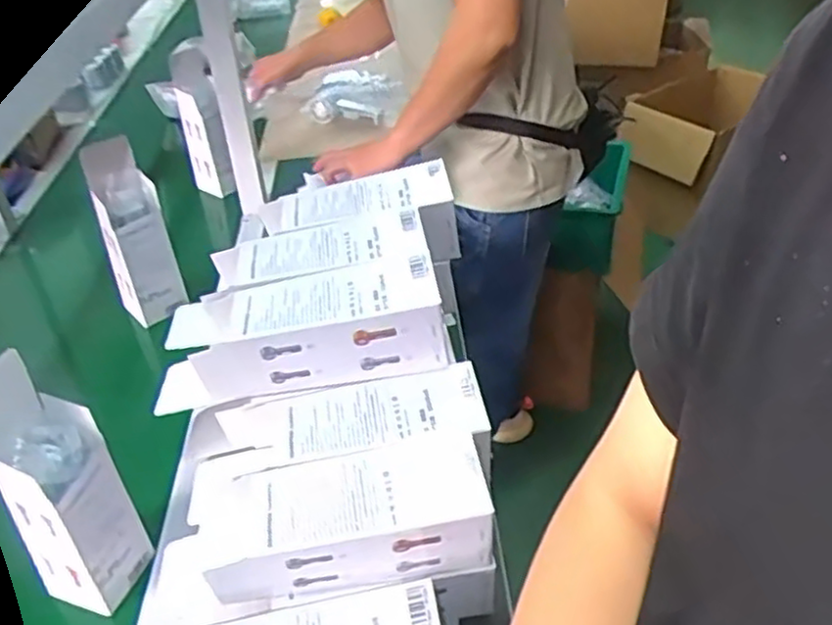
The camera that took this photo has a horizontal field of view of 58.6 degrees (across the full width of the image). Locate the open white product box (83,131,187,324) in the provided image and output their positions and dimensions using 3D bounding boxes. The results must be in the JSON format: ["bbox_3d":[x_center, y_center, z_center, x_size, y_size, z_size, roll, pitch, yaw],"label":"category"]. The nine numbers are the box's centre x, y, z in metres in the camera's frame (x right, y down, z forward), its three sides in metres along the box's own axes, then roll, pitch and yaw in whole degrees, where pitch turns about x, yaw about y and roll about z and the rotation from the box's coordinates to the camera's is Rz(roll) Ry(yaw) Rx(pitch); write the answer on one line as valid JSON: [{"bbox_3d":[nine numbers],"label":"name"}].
[{"bbox_3d":[-0.371,-0.103,0.971,0.084,0.226,0.070,-20,37,-20],"label":"open white product box"}]

